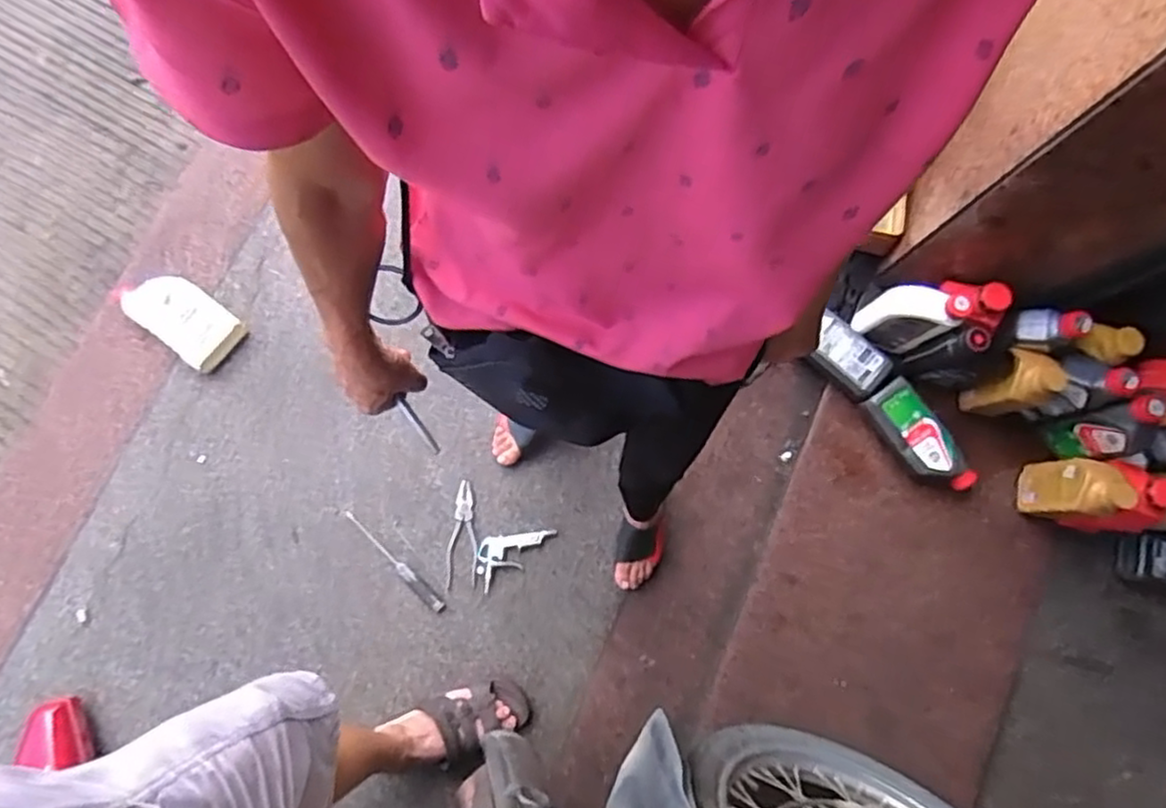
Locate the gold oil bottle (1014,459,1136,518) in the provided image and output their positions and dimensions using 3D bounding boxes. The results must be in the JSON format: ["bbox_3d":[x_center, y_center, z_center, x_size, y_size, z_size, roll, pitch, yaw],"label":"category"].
[{"bbox_3d":[0.874,0.152,1.261,0.075,0.200,0.100,-11,79,-5],"label":"gold oil bottle"}]

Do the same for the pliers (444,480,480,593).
[{"bbox_3d":[-0.227,0.245,1.308,0.061,0.011,0.199,0,79,-3],"label":"pliers"}]

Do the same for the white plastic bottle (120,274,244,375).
[{"bbox_3d":[-0.778,-0.170,1.359,0.215,0.069,0.122,37,79,5],"label":"white plastic bottle"}]

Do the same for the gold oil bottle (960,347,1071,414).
[{"bbox_3d":[0.788,-0.032,1.289,0.097,0.197,0.071,35,79,4],"label":"gold oil bottle"}]

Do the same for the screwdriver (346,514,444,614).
[{"bbox_3d":[-0.351,0.292,1.299,0.250,0.023,0.025,45,79,6],"label":"screwdriver"}]

